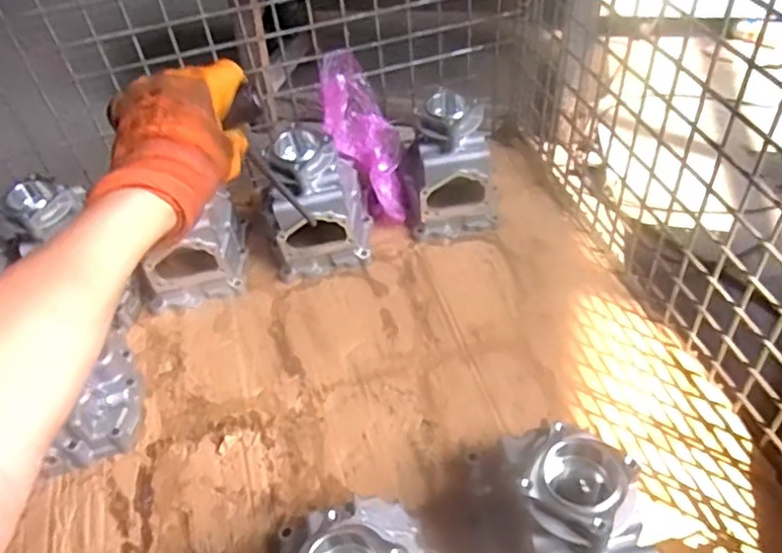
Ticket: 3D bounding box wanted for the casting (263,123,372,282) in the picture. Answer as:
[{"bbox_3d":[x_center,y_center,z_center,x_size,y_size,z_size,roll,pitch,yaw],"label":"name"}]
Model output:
[{"bbox_3d":[-0.123,-0.121,1.064,0.158,0.211,0.147,-10,46,-3],"label":"casting"}]

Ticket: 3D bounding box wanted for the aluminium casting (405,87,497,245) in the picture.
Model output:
[{"bbox_3d":[0.102,-0.184,1.094,0.149,0.209,0.122,-5,46,2],"label":"aluminium casting"}]

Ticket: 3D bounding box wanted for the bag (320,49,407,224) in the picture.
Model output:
[{"bbox_3d":[-0.035,-0.231,1.119,0.123,0.289,0.085,-25,9,-17],"label":"bag"}]

